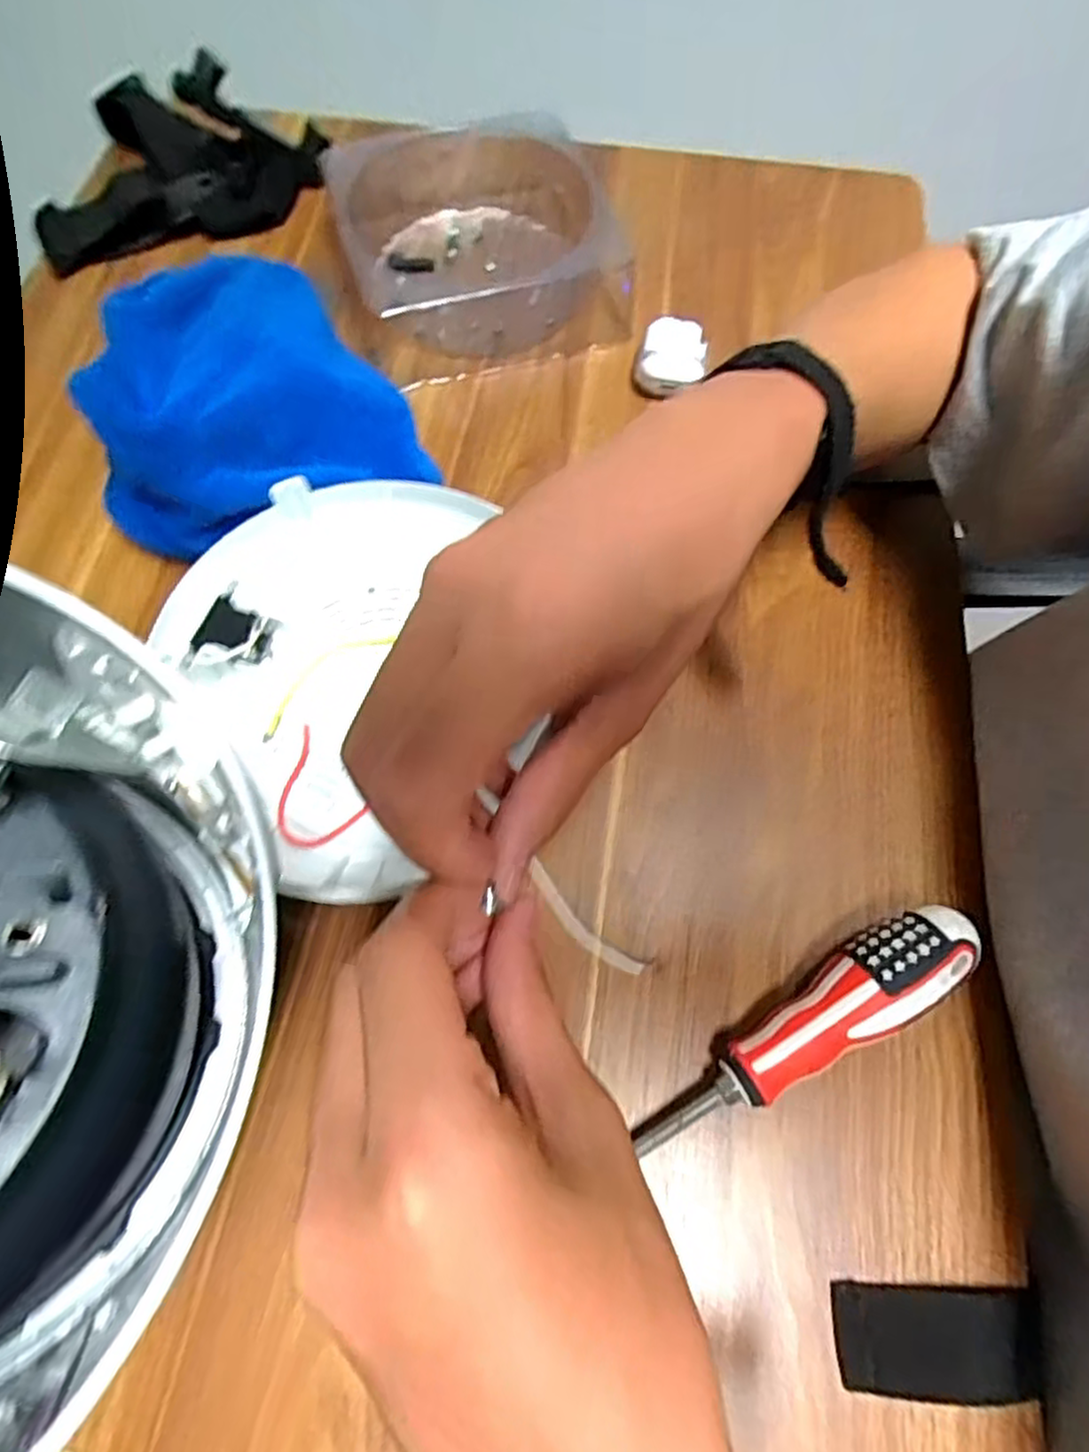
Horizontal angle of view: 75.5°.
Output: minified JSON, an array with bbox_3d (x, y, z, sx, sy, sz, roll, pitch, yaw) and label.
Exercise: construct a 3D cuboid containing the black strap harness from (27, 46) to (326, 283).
[{"bbox_3d":[-0.260,-0.408,0.496,0.207,0.075,0.147,-3,67,-1],"label":"black strap harness"}]

